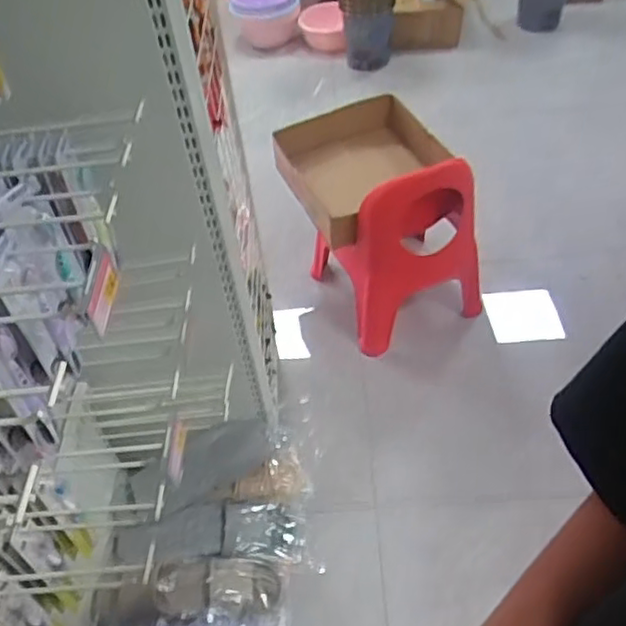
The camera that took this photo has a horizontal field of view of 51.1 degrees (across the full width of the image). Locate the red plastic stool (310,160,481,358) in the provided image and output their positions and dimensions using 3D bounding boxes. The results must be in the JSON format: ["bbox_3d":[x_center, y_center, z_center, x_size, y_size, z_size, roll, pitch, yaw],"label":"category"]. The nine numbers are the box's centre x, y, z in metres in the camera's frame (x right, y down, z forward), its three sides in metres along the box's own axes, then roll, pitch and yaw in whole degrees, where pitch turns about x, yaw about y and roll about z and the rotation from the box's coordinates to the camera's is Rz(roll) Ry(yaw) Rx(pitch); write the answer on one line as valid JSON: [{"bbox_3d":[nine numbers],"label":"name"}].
[{"bbox_3d":[0.233,-0.226,1.774,0.377,0.541,0.386,-21,49,-13],"label":"red plastic stool"}]

